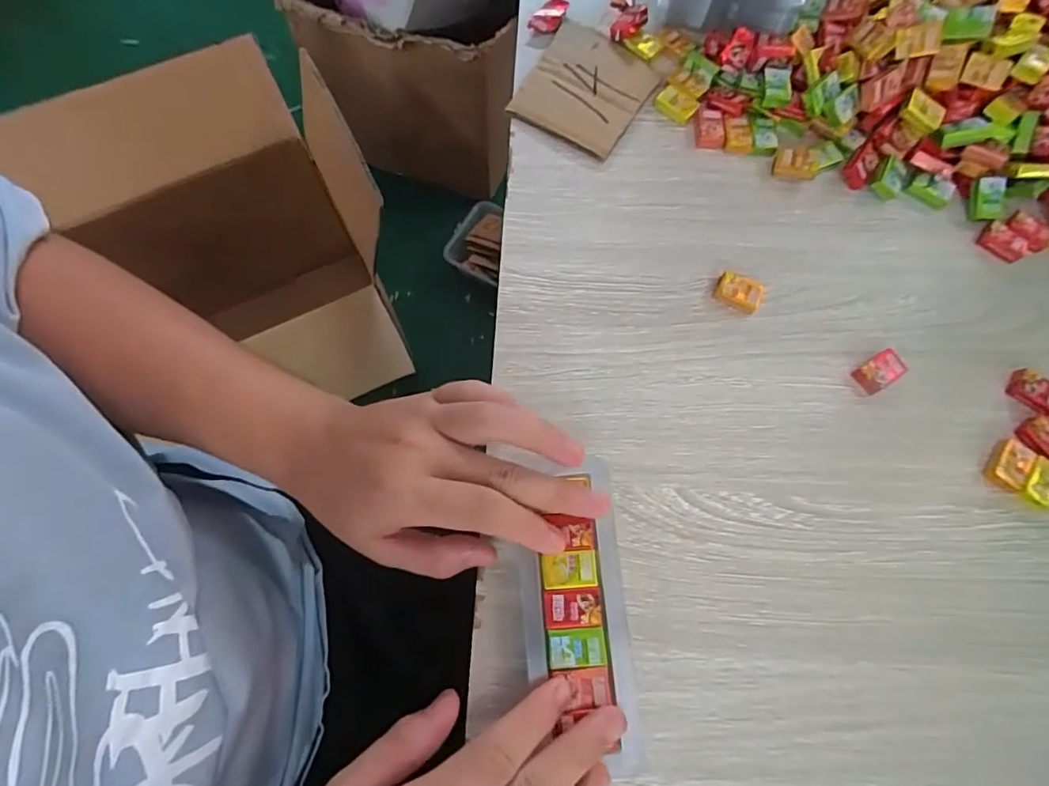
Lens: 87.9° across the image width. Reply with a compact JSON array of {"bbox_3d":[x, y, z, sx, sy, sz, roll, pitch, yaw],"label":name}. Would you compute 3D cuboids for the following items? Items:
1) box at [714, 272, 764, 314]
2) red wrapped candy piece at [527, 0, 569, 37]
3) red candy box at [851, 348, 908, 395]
[{"bbox_3d":[0.130,-0.061,0.331,0.026,0.010,0.017,22,73,5],"label":"box"},{"bbox_3d":[0.018,-0.273,0.397,0.018,0.014,0.030,41,75,11],"label":"red wrapped candy piece"},{"bbox_3d":[0.207,-0.012,0.317,0.028,0.010,0.018,-29,75,-11],"label":"red candy box"}]

